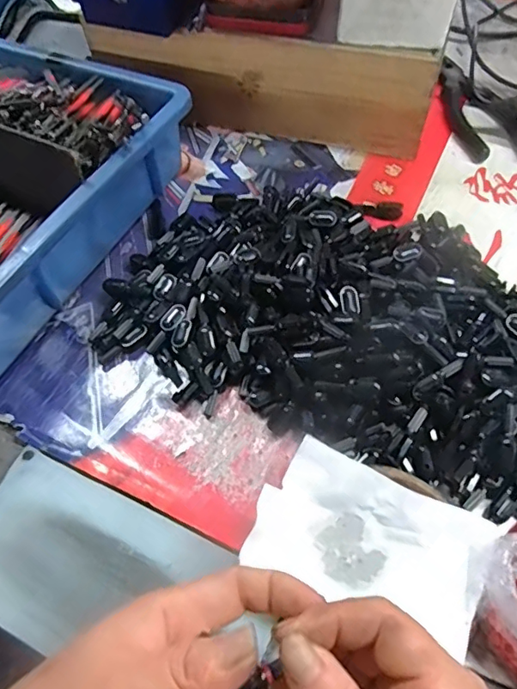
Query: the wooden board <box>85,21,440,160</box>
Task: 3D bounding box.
[{"bbox_3d":[0.004,-0.251,0.499,0.316,0.113,0.030,12,63,17],"label":"wooden board"}]

